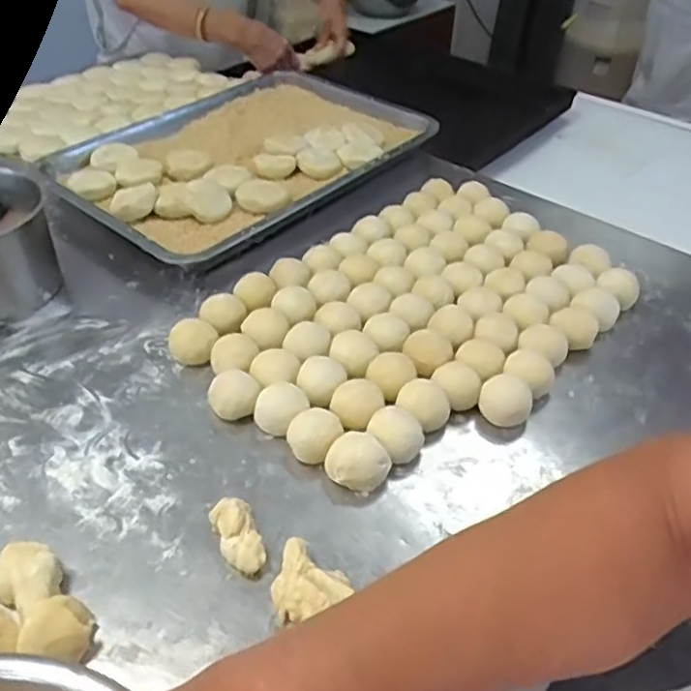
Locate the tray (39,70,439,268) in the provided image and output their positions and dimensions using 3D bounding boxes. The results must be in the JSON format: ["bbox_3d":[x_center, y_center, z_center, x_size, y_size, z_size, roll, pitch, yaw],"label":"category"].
[{"bbox_3d":[-0.134,-0.262,0.886,0.326,0.047,0.481,33,51,29],"label":"tray"}]

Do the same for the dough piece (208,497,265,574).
[{"bbox_3d":[-0.078,0.139,0.466,0.028,0.025,0.054,-18,46,-21],"label":"dough piece"}]

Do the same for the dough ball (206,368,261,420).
[{"bbox_3d":[-0.097,0.044,0.563,0.044,0.030,0.036,-13,45,-16],"label":"dough ball"}]

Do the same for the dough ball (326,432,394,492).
[{"bbox_3d":[0.011,0.093,0.519,0.050,0.031,0.042,1,43,-2],"label":"dough ball"}]

